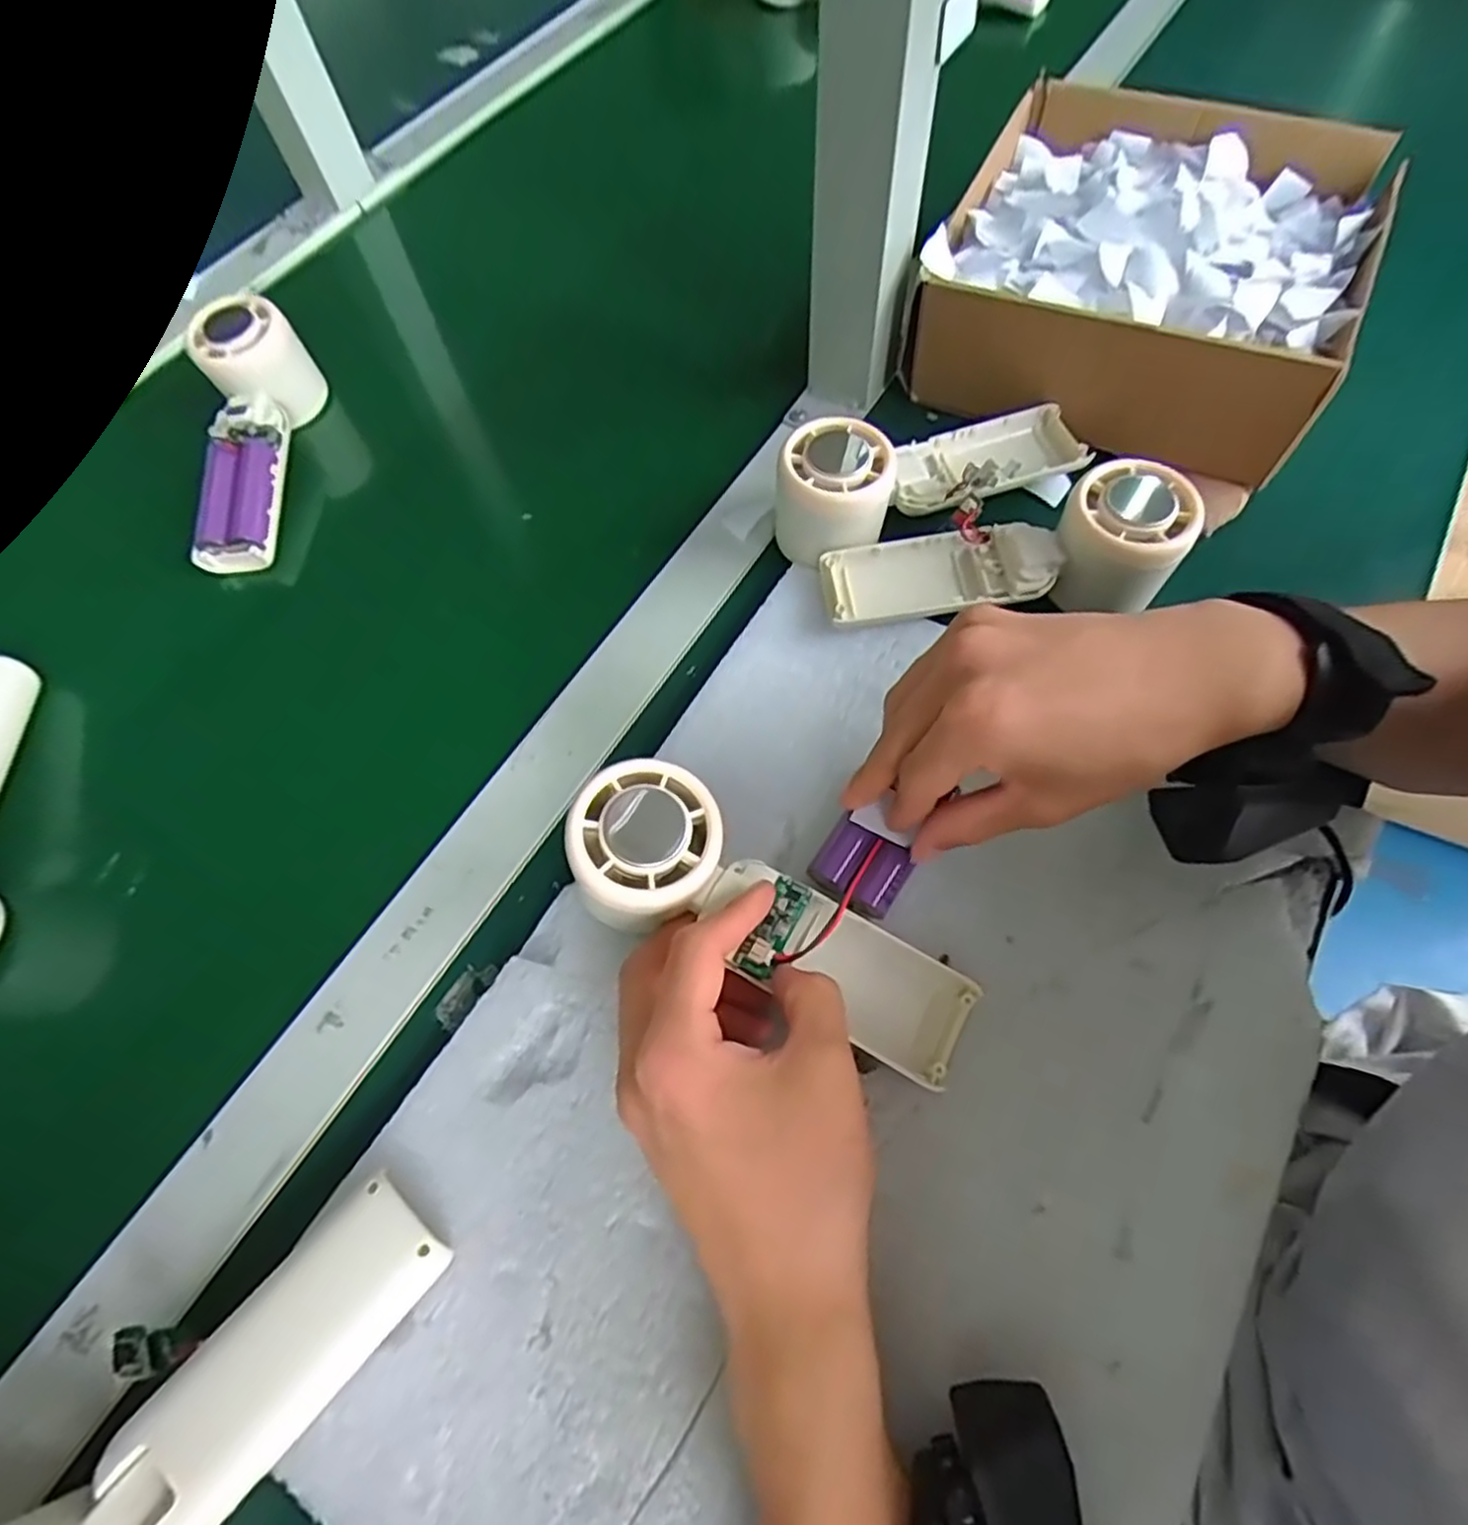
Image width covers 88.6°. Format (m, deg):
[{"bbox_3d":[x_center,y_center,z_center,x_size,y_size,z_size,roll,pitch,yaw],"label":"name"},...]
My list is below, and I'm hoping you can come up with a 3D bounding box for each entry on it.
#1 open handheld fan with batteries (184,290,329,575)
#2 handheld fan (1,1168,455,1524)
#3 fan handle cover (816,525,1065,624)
[{"bbox_3d":[-0.283,-0.186,0.438,0.047,0.055,0.159,-3,76,1],"label":"open handheld fan with batteries"},{"bbox_3d":[-0.163,0.206,0.226,0.051,0.045,0.158,36,70,19],"label":"handheld fan"},{"bbox_3d":[0.098,-0.090,0.364,0.106,0.029,0.041,-6,63,0],"label":"fan handle cover"}]

